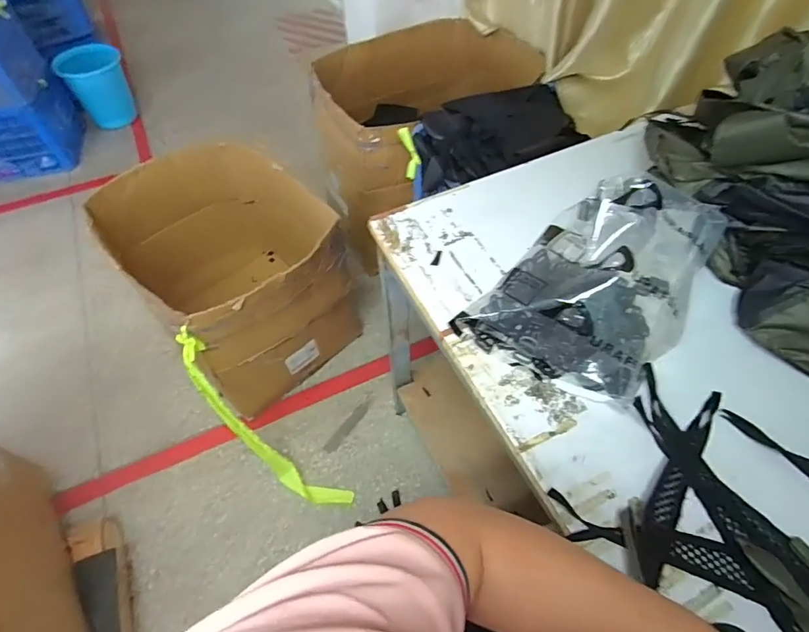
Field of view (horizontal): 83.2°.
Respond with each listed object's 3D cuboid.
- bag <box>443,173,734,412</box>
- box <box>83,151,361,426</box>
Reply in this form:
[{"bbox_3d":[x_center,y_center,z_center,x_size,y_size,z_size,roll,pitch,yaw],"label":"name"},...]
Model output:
[{"bbox_3d":[0.260,-0.068,0.622,0.249,0.162,0.293,27,60,19],"label":"bag"},{"bbox_3d":[-0.454,-0.127,1.377,0.592,0.509,0.579,-32,60,-19],"label":"box"}]

